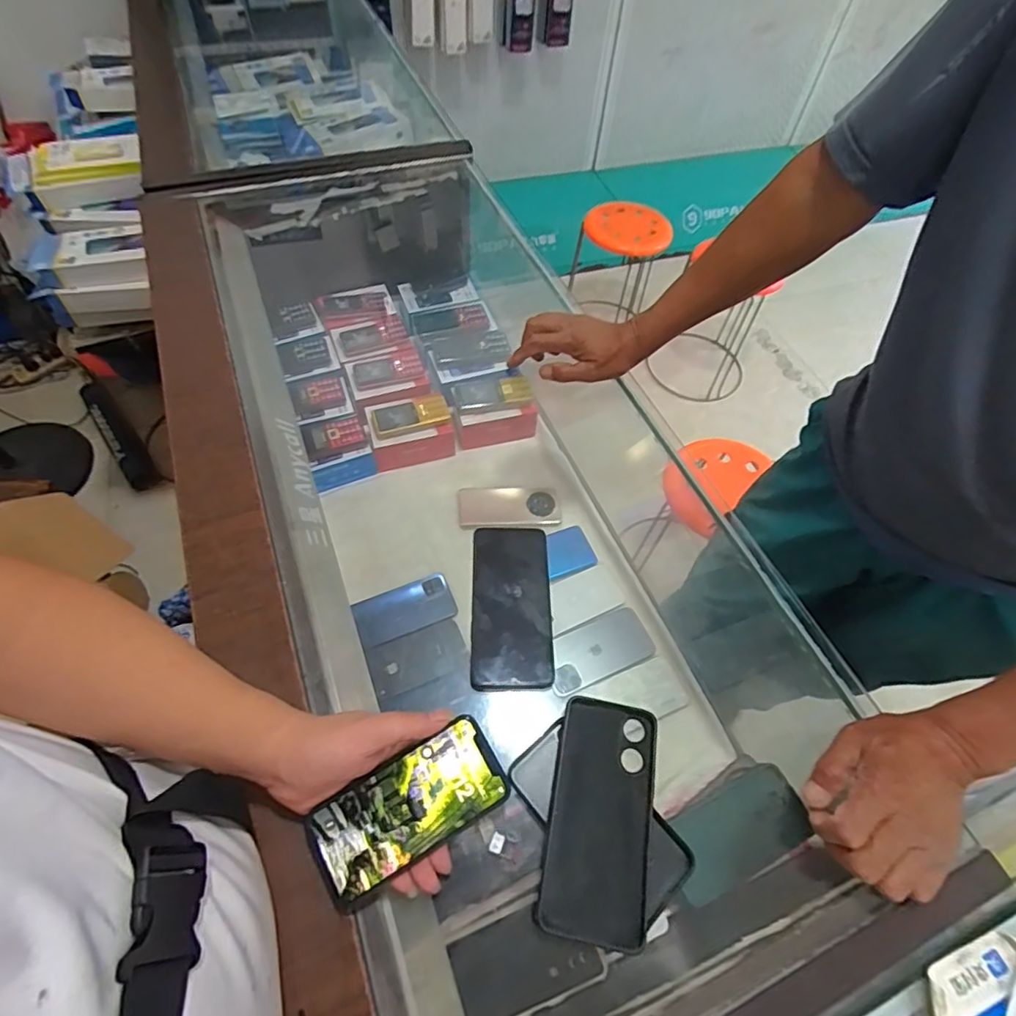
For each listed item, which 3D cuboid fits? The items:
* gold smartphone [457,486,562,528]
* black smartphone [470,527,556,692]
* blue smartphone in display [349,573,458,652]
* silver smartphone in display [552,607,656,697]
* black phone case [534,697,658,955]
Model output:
[{"bbox_3d":[0.002,-0.005,0.910,0.165,0.017,0.078,-1,58,-3],"label":"gold smartphone"},{"bbox_3d":[0.004,0.090,0.529,0.074,0.010,0.163,0,58,-3],"label":"black smartphone"},{"bbox_3d":[-0.154,0.153,0.830,0.145,0.013,0.082,-20,61,-15],"label":"blue smartphone in display"},{"bbox_3d":[0.129,0.203,0.790,0.156,0.007,0.078,-20,61,-15],"label":"silver smartphone in display"},{"bbox_3d":[0.074,0.237,0.432,0.080,0.010,0.164,11,58,4],"label":"black phone case"}]

